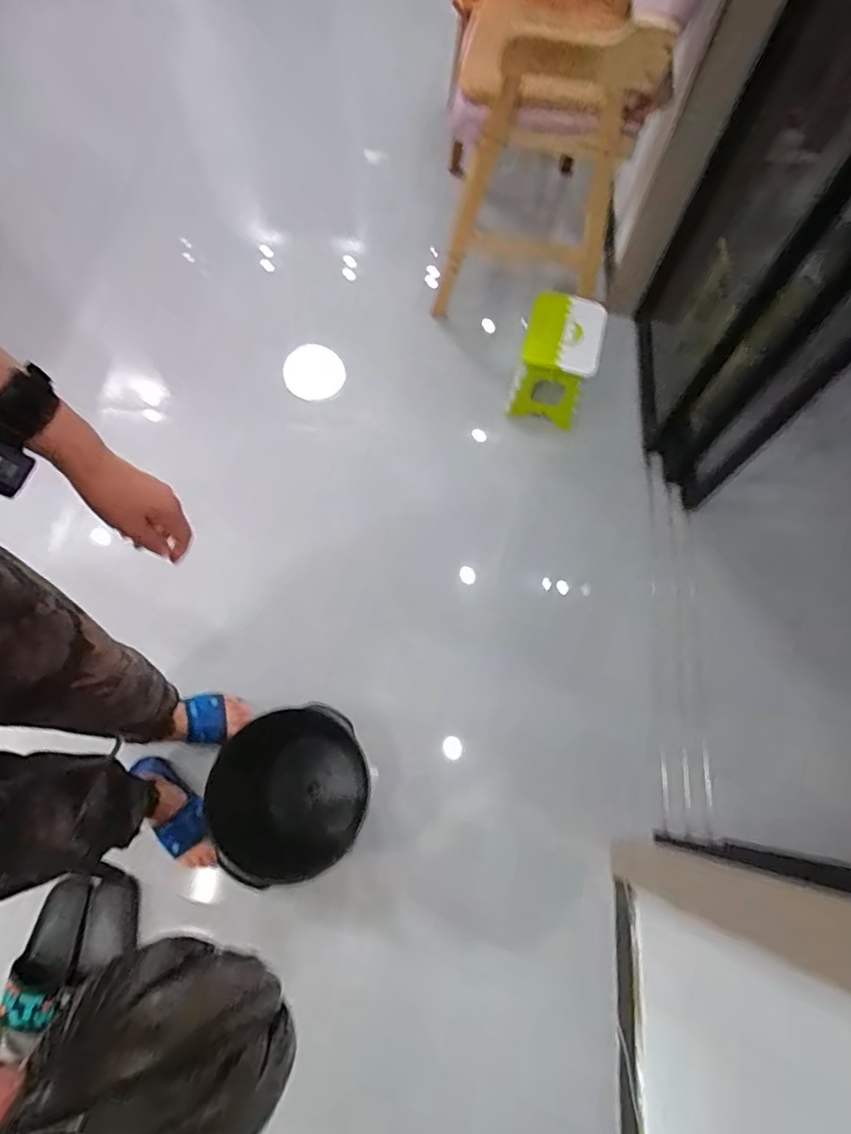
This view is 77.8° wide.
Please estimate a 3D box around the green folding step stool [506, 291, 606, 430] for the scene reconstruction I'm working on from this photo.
[{"bbox_3d":[0.327,-0.514,1.332,0.180,0.238,0.236,14,73,6],"label":"green folding step stool"}]

